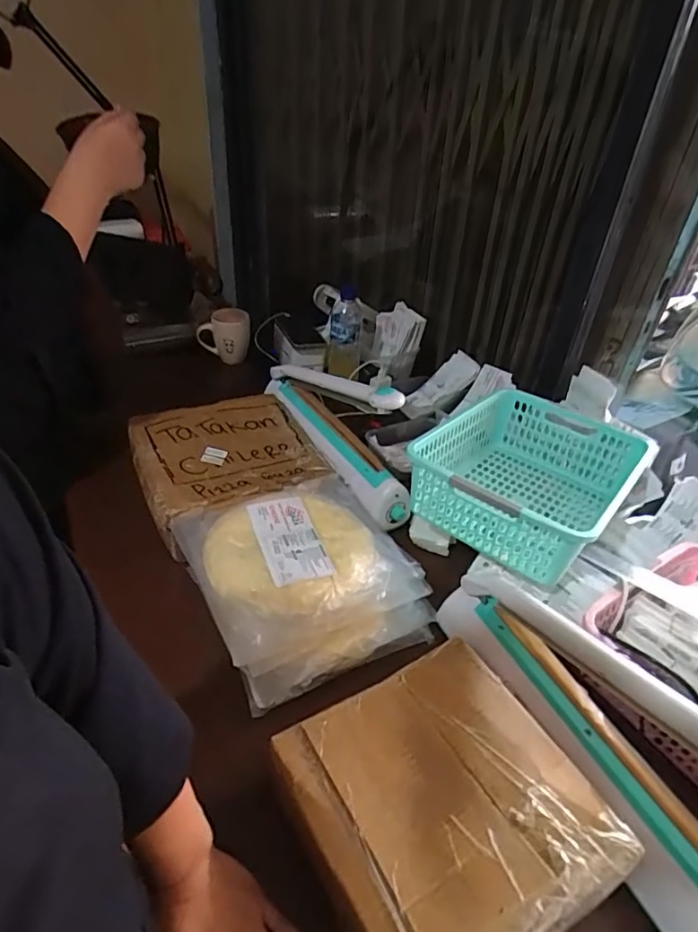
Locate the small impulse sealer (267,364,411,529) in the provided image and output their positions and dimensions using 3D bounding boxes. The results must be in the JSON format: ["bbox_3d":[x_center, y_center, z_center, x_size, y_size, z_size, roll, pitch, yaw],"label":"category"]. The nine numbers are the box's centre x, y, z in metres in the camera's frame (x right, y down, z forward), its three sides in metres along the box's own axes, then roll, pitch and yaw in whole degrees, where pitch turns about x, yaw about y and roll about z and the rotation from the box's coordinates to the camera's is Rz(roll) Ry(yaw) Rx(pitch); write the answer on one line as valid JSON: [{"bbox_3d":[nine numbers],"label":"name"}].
[{"bbox_3d":[-0.033,-0.093,0.858,0.066,0.189,0.389,-18,43,-26],"label":"small impulse sealer"}]

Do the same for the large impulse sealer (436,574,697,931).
[{"bbox_3d":[0.228,0.223,0.475,0.070,0.202,0.393,-15,42,-22],"label":"large impulse sealer"}]

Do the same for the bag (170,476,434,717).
[{"bbox_3d":[-0.062,0.131,0.664,0.238,0.099,0.250,-18,43,-26],"label":"bag"}]

